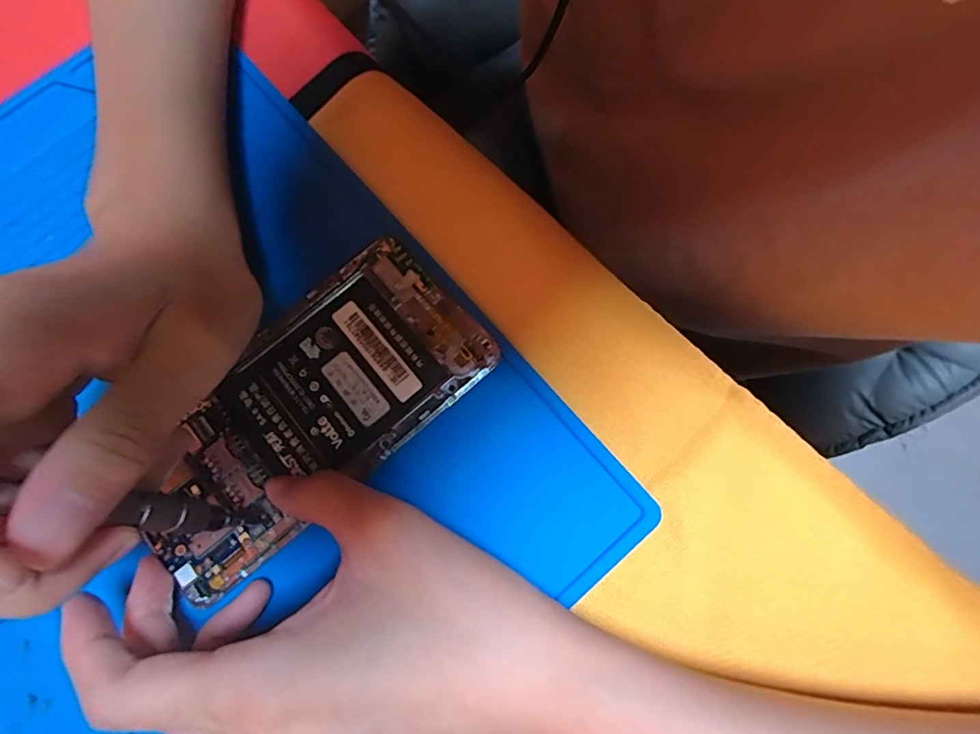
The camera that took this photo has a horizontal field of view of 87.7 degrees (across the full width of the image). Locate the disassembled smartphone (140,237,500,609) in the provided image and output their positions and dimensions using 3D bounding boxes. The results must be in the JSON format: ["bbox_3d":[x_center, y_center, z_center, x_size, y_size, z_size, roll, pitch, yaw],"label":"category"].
[{"bbox_3d":[-0.069,0.015,0.192,0.137,0.005,0.068,-41,80,-7],"label":"disassembled smartphone"}]

